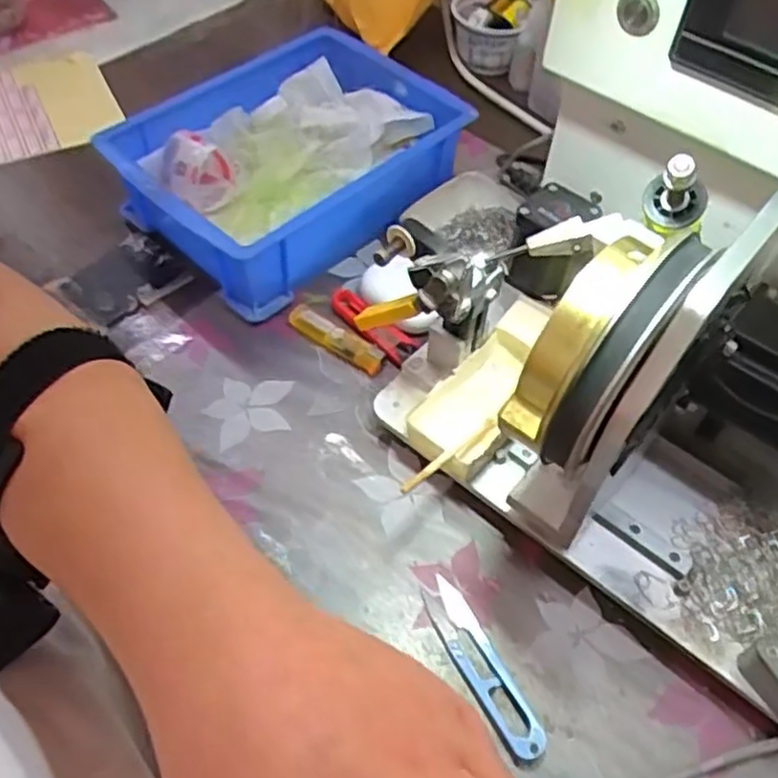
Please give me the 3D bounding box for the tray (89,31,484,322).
[{"bbox_3d":[-0.074,-0.188,0.606,0.257,0.082,0.203,-36,63,-24],"label":"tray"}]

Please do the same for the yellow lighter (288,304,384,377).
[{"bbox_3d":[-0.038,-0.036,0.524,0.079,0.007,0.020,32,60,19],"label":"yellow lighter"}]

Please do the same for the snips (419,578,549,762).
[{"bbox_3d":[0.049,0.146,0.395,0.023,0.010,0.102,-23,58,-17],"label":"snips"}]

